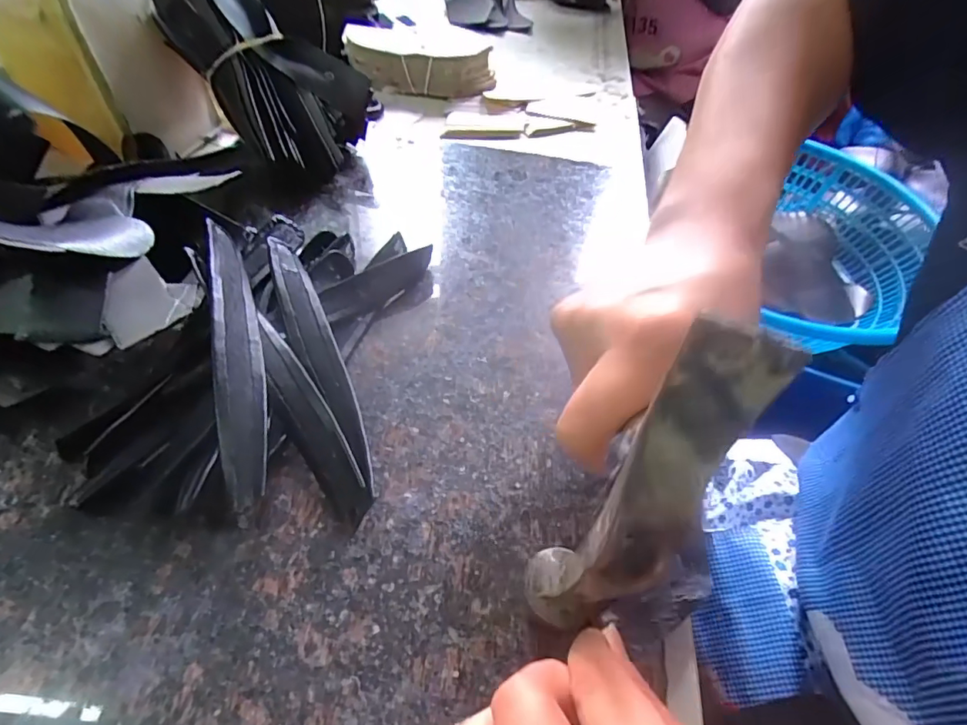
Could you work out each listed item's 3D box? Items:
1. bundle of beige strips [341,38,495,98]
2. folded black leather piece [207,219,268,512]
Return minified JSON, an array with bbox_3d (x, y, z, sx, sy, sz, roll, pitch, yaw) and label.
[{"bbox_3d":[-0.075,-0.343,0.580,0.174,0.043,0.043,5,49,0],"label":"bundle of beige strips"},{"bbox_3d":[-0.125,-0.009,0.253,0.021,0.028,0.167,-12,52,-14],"label":"folded black leather piece"}]

